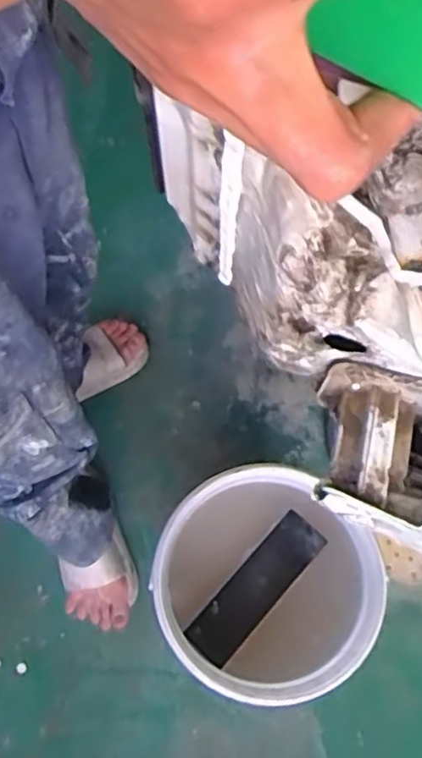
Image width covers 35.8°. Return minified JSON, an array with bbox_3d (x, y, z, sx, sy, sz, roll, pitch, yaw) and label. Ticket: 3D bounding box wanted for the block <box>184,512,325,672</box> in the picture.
[{"bbox_3d":[0.062,0.284,0.889,0.066,0.022,0.220,41,78,11],"label":"block"}]

